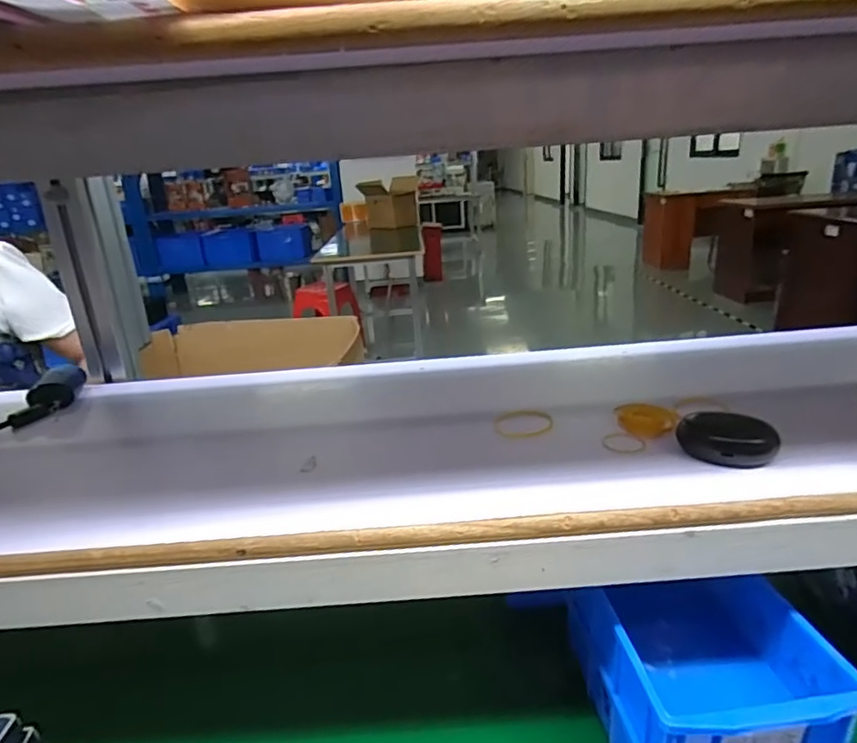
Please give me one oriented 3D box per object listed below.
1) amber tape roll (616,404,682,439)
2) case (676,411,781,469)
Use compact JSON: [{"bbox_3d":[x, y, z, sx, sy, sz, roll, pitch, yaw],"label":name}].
[{"bbox_3d":[0.180,0.040,0.461,0.048,0.011,0.042,1,21,14],"label":"amber tape roll"},{"bbox_3d":[0.211,0.048,0.399,0.062,0.021,0.049,7,23,28],"label":"case"}]

